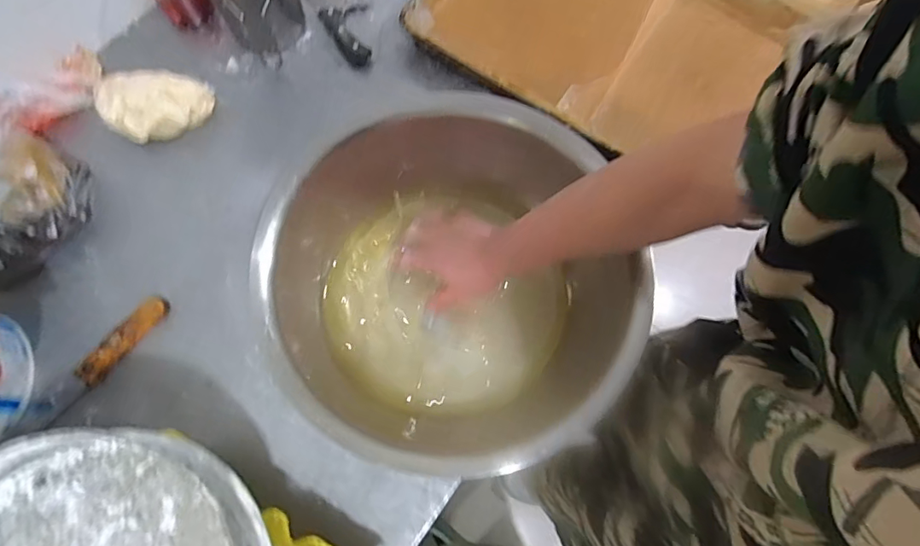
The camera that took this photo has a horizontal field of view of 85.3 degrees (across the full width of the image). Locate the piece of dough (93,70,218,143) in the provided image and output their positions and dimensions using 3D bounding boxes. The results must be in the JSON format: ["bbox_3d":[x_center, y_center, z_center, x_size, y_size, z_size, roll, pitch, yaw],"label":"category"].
[{"bbox_3d":[-0.421,-0.235,0.696,0.141,0.063,0.086,-21,72,-8],"label":"piece of dough"}]

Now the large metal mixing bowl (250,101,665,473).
[{"bbox_3d":[-0.002,-0.017,0.590,0.434,0.146,0.467,0,72,0],"label":"large metal mixing bowl"}]

